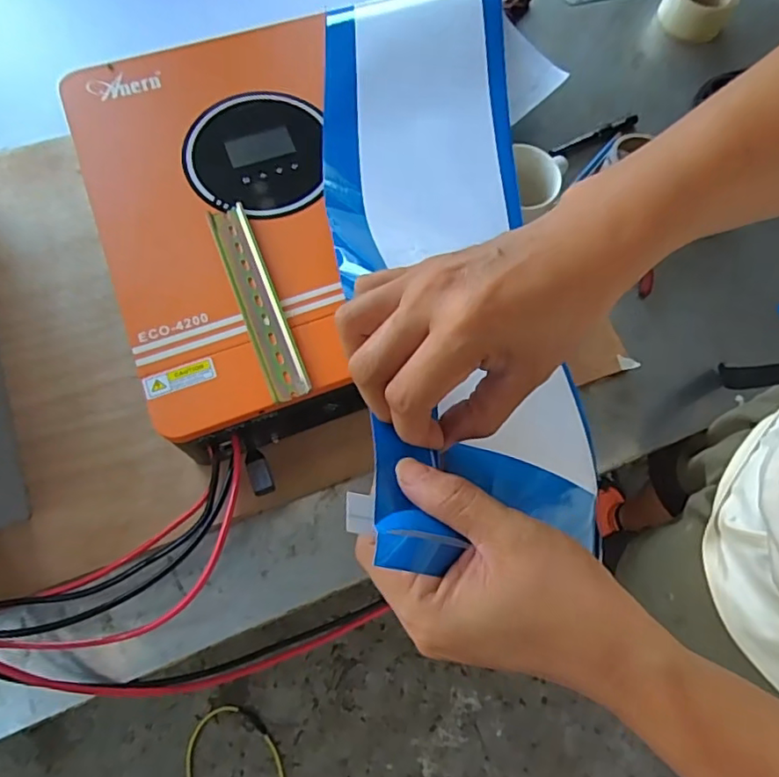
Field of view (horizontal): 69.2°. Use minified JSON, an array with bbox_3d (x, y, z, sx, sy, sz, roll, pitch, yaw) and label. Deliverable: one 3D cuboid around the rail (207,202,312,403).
[{"bbox_3d":[-0.119,-0.082,0.513,0.036,0.011,0.201,-20,74,-10],"label":"rail"}]

